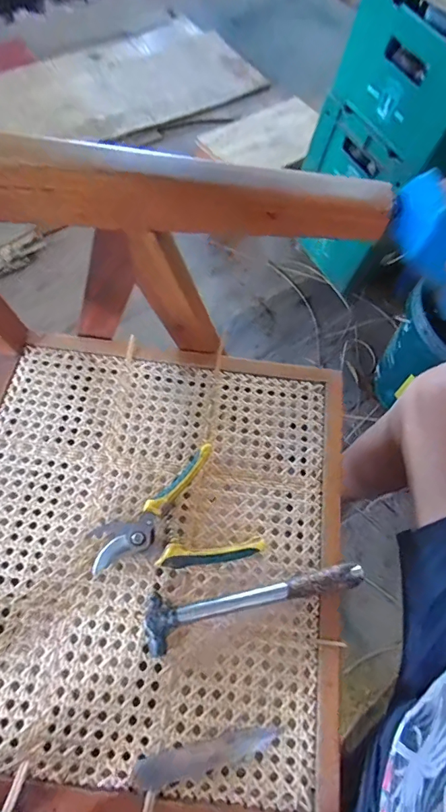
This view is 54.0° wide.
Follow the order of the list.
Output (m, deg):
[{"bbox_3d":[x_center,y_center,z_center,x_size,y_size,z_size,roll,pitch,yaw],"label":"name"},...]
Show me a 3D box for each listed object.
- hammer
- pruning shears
[{"bbox_3d":[0.033,0.204,0.472,0.238,0.022,0.051,-13,64,-8],"label":"hammer"},{"bbox_3d":[-0.064,0.137,0.502,0.173,0.019,0.135,-22,66,-13],"label":"pruning shears"}]

